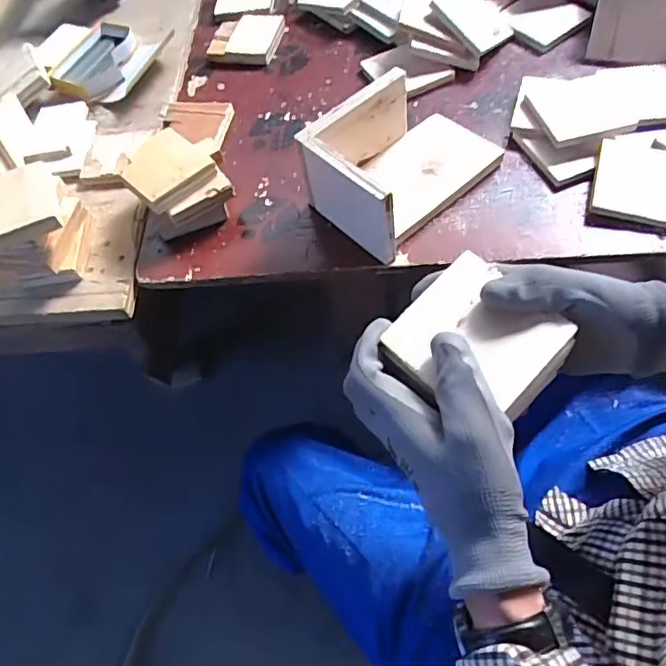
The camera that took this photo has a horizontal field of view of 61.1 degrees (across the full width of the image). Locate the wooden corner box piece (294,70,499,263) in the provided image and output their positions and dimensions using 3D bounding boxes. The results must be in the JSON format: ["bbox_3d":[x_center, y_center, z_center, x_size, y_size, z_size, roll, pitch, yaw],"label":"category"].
[{"bbox_3d":[0.078,-0.194,0.609,0.203,0.102,0.130,-42,64,-19],"label":"wooden corner box piece"}]

